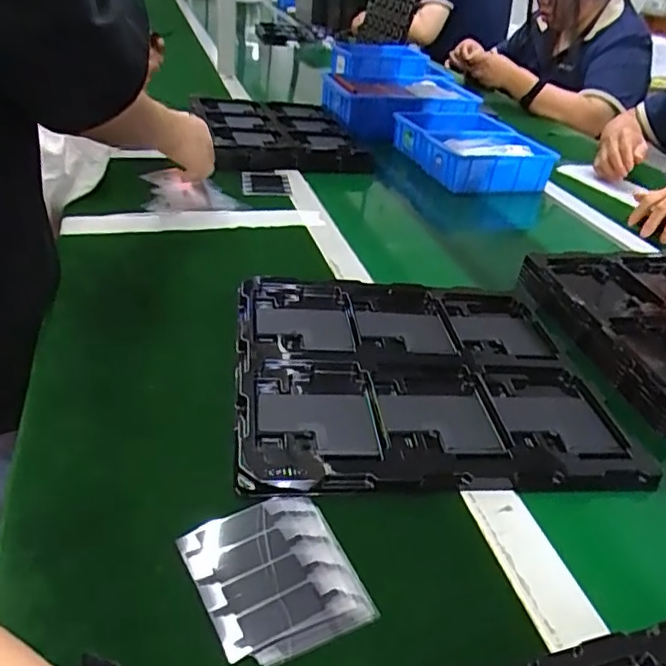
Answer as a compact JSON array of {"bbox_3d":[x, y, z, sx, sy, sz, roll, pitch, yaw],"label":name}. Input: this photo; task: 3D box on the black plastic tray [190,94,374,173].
[{"bbox_3d":[-0.096,-0.363,1.046,0.268,0.056,0.263,-7,37,-19],"label":"black plastic tray"}]

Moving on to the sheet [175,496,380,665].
[{"bbox_3d":[-0.035,0.146,0.354,0.088,0.007,0.097,-15,40,-26],"label":"sheet"}]

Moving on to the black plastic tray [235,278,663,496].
[{"bbox_3d":[0.077,0.031,0.531,0.315,0.022,0.275,0,35,-8],"label":"black plastic tray"}]

